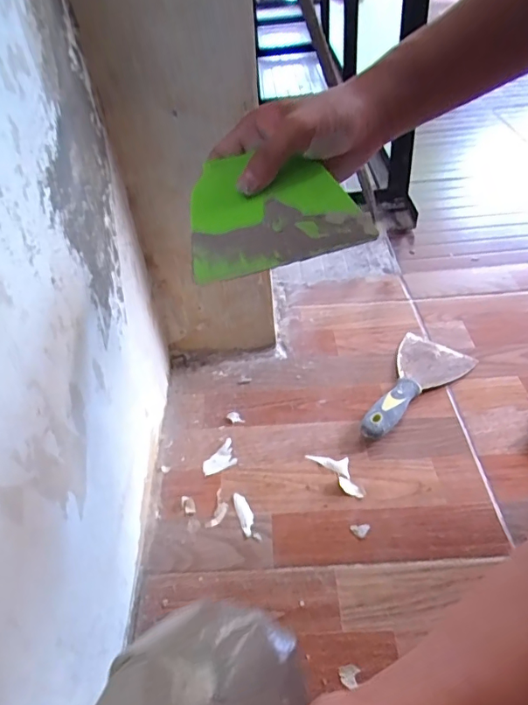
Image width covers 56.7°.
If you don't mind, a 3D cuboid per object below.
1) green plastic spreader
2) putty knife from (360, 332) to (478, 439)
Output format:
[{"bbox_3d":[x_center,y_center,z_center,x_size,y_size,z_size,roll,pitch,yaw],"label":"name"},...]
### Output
[{"bbox_3d":[0.004,-0.104,0.347,0.121,0.007,0.096,-15,66,-6],"label":"green plastic spreader"},{"bbox_3d":[0.183,0.039,0.617,0.091,0.028,0.210,27,52,30],"label":"putty knife"}]

